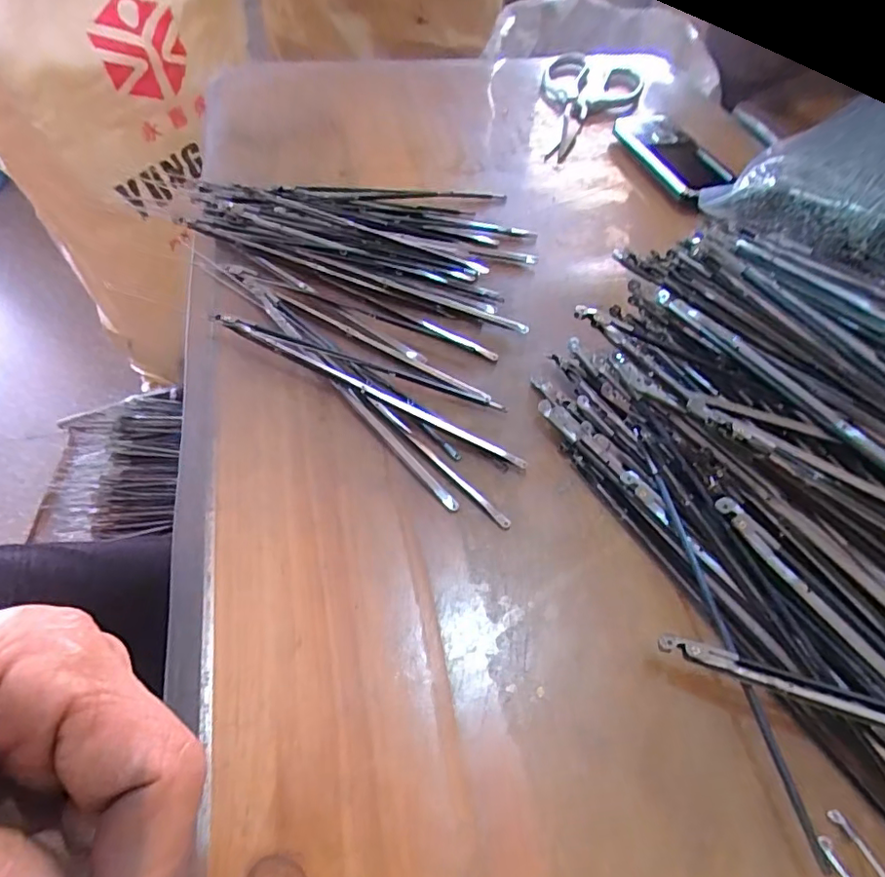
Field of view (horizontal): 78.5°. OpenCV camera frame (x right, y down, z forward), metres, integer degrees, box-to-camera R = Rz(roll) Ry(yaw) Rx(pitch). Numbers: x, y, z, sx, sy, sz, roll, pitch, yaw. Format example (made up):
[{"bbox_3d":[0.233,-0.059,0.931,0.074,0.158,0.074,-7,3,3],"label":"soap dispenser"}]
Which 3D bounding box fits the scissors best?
[{"bbox_3d":[0.137,-0.318,0.510,0.092,0.014,0.215,15,54,7],"label":"scissors"}]

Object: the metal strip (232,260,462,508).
[{"bbox_3d":[-0.063,-0.039,0.294,0.007,0.010,0.213,-33,62,-25],"label":"metal strip"}]

